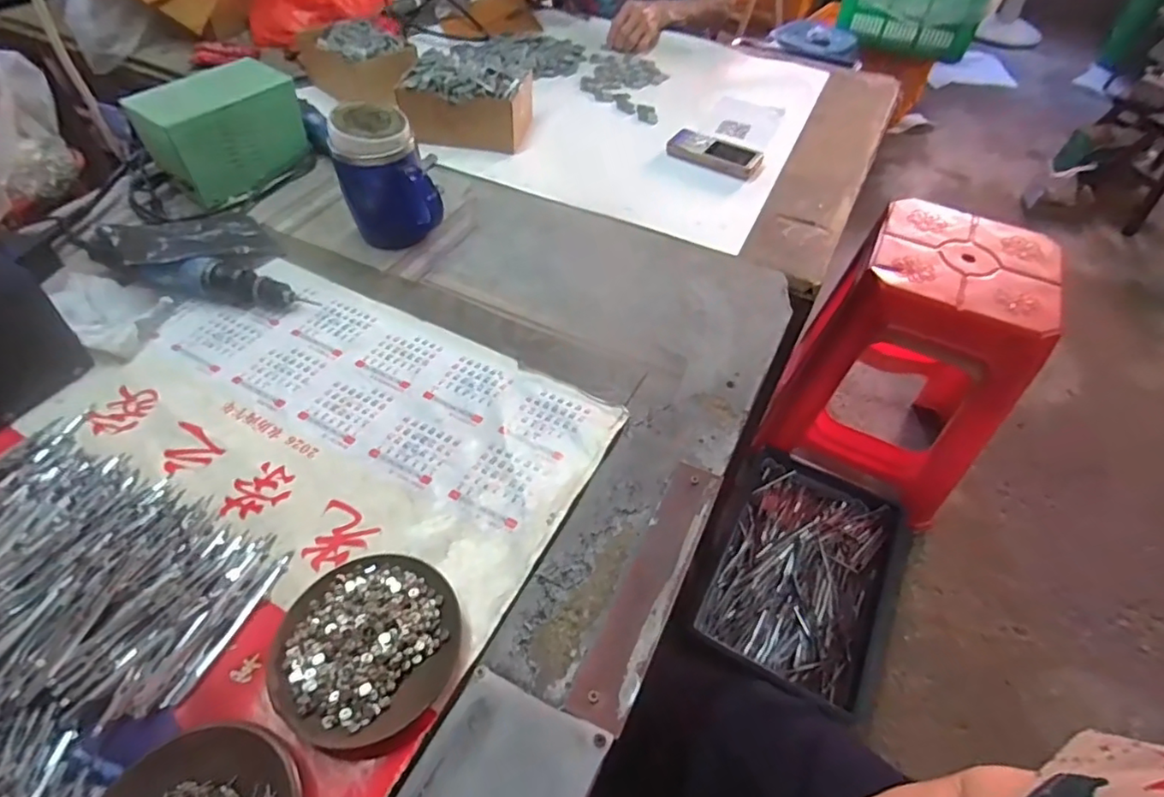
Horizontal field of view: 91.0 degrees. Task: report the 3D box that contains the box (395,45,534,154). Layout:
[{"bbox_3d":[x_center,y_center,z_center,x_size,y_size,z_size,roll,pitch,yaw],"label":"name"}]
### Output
[{"bbox_3d":[-0.152,-0.410,0.775,0.161,0.080,0.102,8,51,4],"label":"box"}]

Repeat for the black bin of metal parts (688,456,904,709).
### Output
[{"bbox_3d":[0.405,0.316,1.044,0.294,0.073,0.412,25,52,16],"label":"black bin of metal parts"}]

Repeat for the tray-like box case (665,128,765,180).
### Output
[{"bbox_3d":[0.182,-0.339,0.787,0.128,0.023,0.052,22,53,15],"label":"tray-like box case"}]

